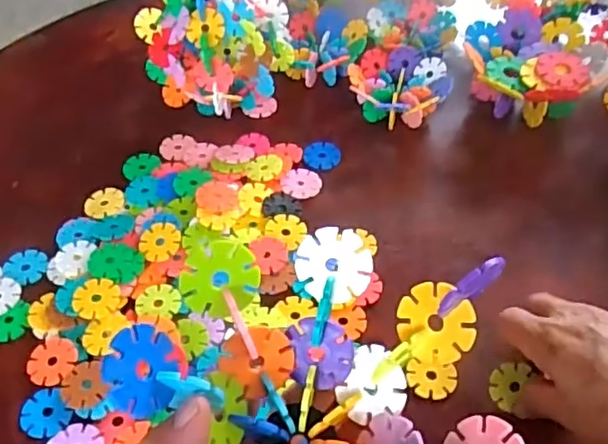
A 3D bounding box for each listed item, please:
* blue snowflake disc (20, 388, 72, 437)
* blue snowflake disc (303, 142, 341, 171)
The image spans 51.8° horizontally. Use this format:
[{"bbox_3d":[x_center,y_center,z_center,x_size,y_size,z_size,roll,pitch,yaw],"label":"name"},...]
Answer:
[{"bbox_3d":[-0.162,0.120,0.391,0.028,0.006,0.031,-35,57,-25],"label":"blue snowflake disc"},{"bbox_3d":[0.016,-0.059,0.545,0.032,0.004,0.034,-1,49,1],"label":"blue snowflake disc"}]

